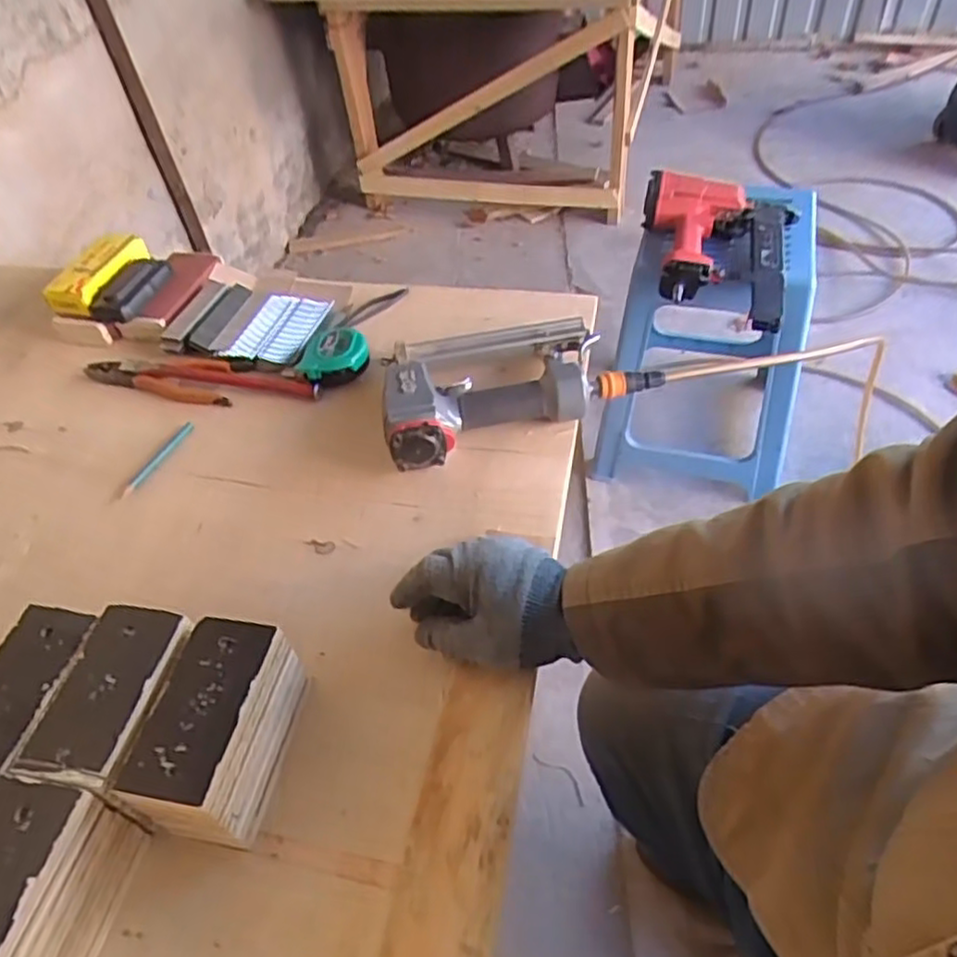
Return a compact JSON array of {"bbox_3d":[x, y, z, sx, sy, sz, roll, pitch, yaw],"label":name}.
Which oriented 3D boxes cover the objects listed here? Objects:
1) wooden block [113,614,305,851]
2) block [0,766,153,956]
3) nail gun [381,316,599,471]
[{"bbox_3d":[-0.167,0.166,0.472,0.071,0.084,0.118,5,50,10],"label":"wooden block"},{"bbox_3d":[-0.259,0.245,0.412,0.065,0.089,0.122,6,51,11],"label":"block"},{"bbox_3d":[0.015,-0.096,0.706,0.216,0.057,0.165,-9,49,-2],"label":"nail gun"}]

